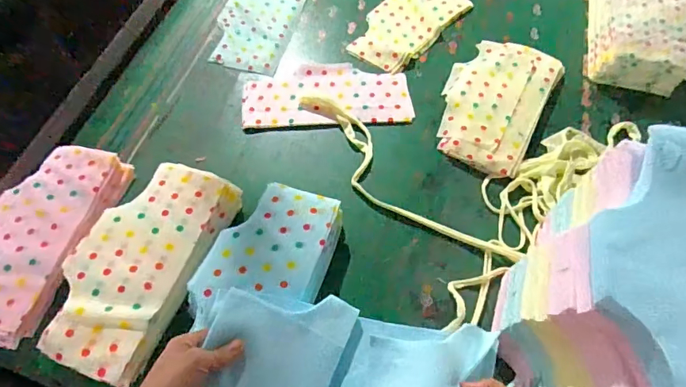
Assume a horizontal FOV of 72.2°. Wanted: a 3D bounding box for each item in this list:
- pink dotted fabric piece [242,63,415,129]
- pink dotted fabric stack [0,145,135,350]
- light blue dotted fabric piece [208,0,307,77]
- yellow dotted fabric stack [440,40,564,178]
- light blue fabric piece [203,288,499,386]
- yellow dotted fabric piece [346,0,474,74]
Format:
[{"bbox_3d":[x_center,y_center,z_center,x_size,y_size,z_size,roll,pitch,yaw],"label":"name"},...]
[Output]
[{"bbox_3d":[-0.028,-0.177,0.832,0.290,0.011,0.137,0,57,0],"label":"pink dotted fabric piece"},{"bbox_3d":[-0.438,0.056,0.667,0.157,0.047,0.296,12,58,8],"label":"pink dotted fabric stack"},{"bbox_3d":[-0.170,-0.356,0.947,0.157,0.009,0.304,11,58,7],"label":"light blue dotted fabric piece"},{"bbox_3d":[0.256,-0.161,0.809,0.169,0.026,0.279,26,61,15],"label":"yellow dotted fabric stack"},{"bbox_3d":[0.001,0.196,0.523,0.304,0.105,0.151,6,57,15],"label":"light blue fabric piece"},{"bbox_3d":[0.126,-0.342,0.934,0.146,0.014,0.265,35,63,20],"label":"yellow dotted fabric piece"}]

